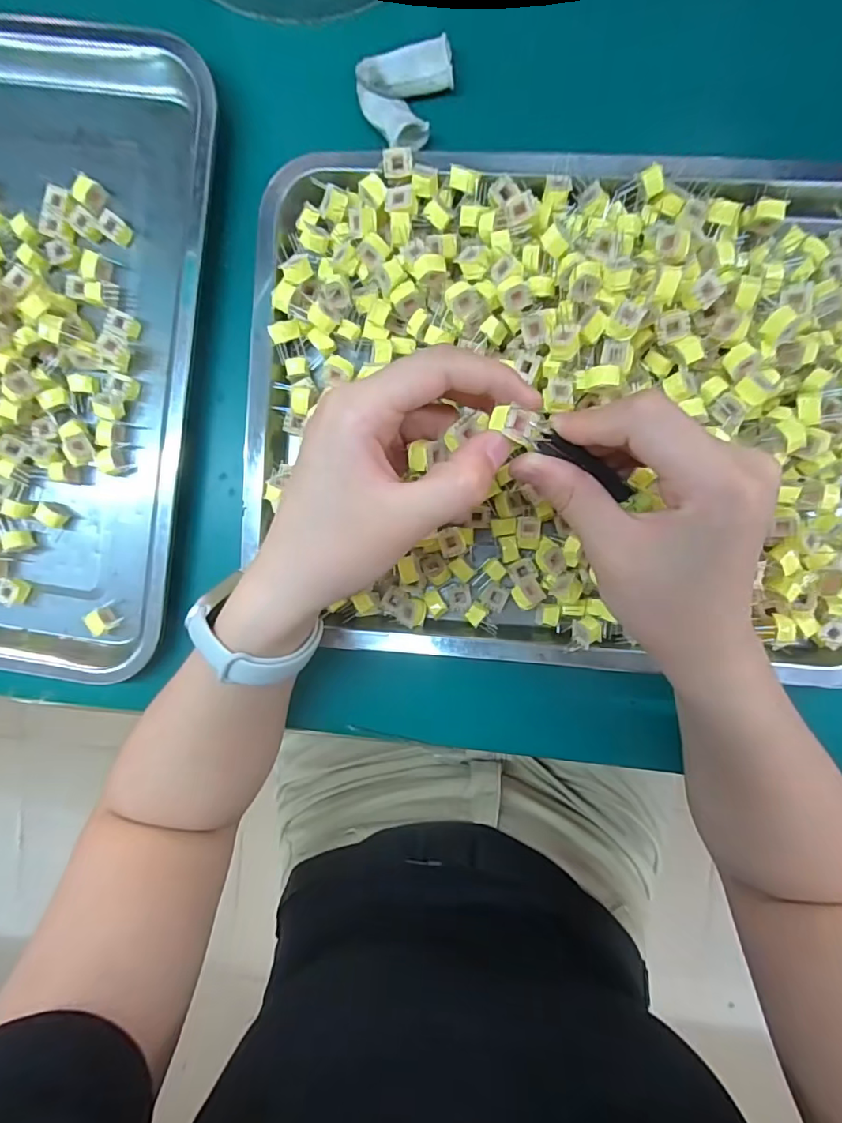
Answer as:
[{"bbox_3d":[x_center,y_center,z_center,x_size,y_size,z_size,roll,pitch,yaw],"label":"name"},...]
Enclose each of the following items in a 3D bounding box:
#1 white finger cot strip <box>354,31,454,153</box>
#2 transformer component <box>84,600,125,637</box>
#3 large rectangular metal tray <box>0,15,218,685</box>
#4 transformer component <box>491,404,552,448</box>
[{"bbox_3d":[-0.007,-0.277,0.311,0.056,0.012,0.052,-12,93,3],"label":"white finger cot strip"},{"bbox_3d":[-0.212,0.038,0.346,0.015,0.020,0.018,-29,92,4],"label":"transformer component"},{"bbox_3d":[-0.286,-0.131,0.330,0.285,0.033,0.388,8,94,2],"label":"large rectangular metal tray"},{"bbox_3d":[0.041,-0.055,0.211,0.026,0.007,0.013,11,94,-11],"label":"transformer component"}]

